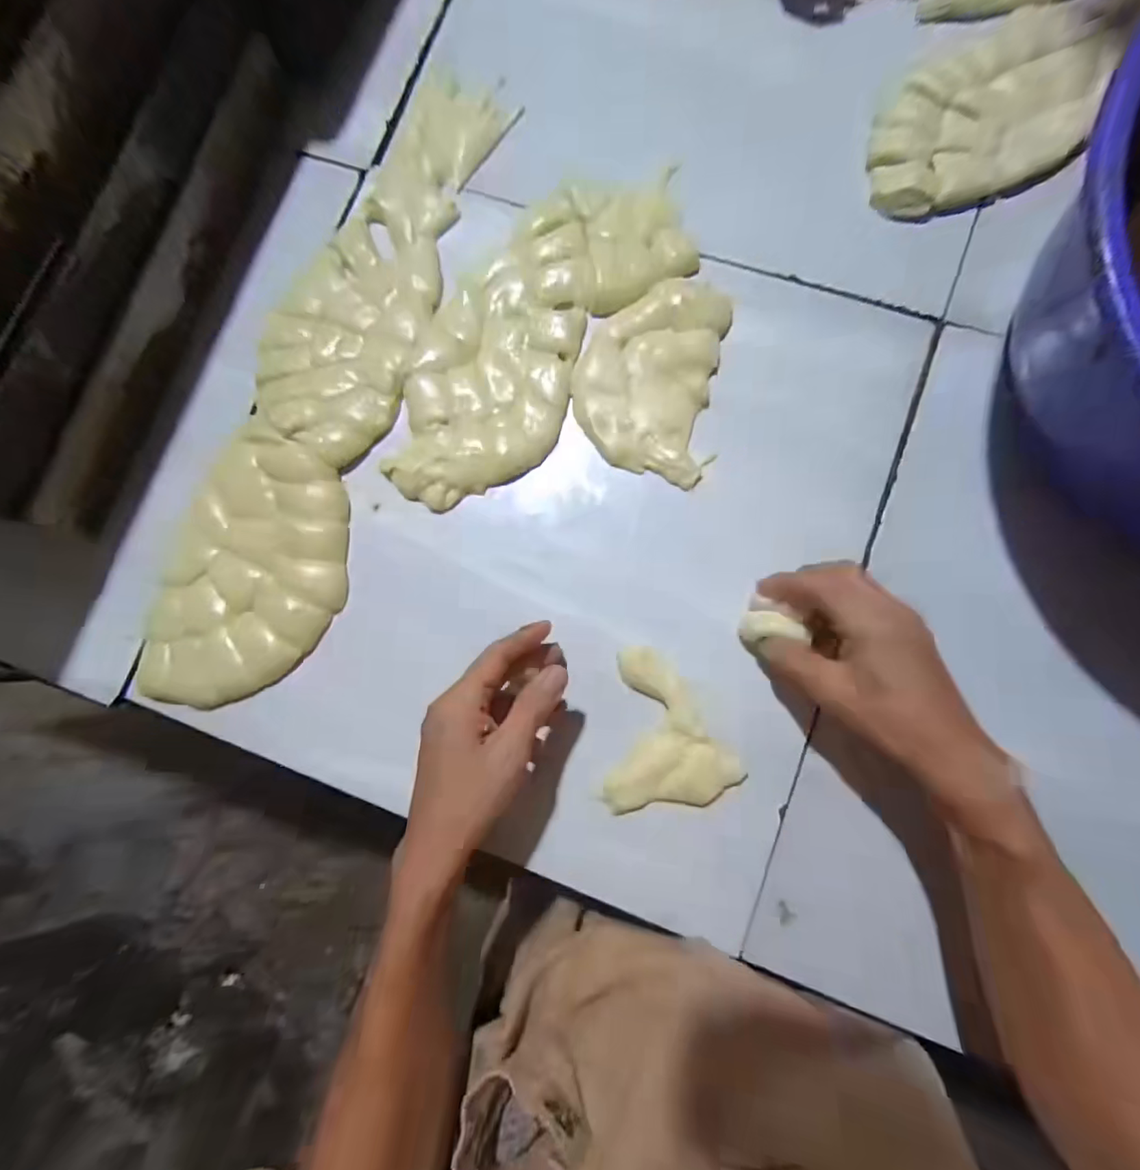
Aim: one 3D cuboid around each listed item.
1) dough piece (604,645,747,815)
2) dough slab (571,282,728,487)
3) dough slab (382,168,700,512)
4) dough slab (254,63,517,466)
[{"bbox_3d":[0.054,0.108,0.371,0.088,0.014,0.114,-33,80,0],"label":"dough piece"},{"bbox_3d":[0.061,-0.166,0.414,0.110,0.018,0.164,7,82,6],"label":"dough slab"},{"bbox_3d":[-0.035,-0.200,0.429,0.135,0.015,0.307,38,87,9],"label":"dough slab"},{"bbox_3d":[-0.153,-0.279,0.439,0.123,0.020,0.356,22,84,8],"label":"dough slab"}]

